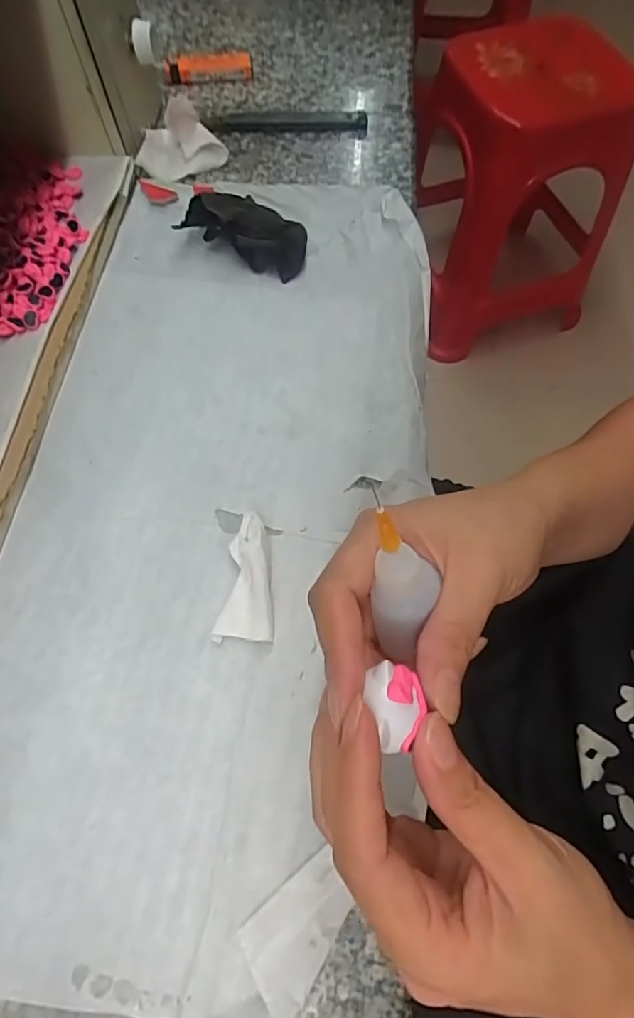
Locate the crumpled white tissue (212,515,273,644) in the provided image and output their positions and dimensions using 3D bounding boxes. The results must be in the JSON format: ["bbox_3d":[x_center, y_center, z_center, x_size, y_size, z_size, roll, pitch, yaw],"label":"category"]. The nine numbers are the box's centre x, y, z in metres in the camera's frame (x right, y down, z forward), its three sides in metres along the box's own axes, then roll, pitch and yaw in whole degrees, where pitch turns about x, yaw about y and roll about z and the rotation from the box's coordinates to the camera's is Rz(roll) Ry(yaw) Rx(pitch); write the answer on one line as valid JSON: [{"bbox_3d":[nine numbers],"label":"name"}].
[{"bbox_3d":[-0.037,0.035,0.283,0.029,0.019,0.066,0,65,1],"label":"crumpled white tissue"}]

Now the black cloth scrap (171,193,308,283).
[{"bbox_3d":[-0.050,-0.195,0.380,0.090,0.026,0.038,29,69,13],"label":"black cloth scrap"}]

